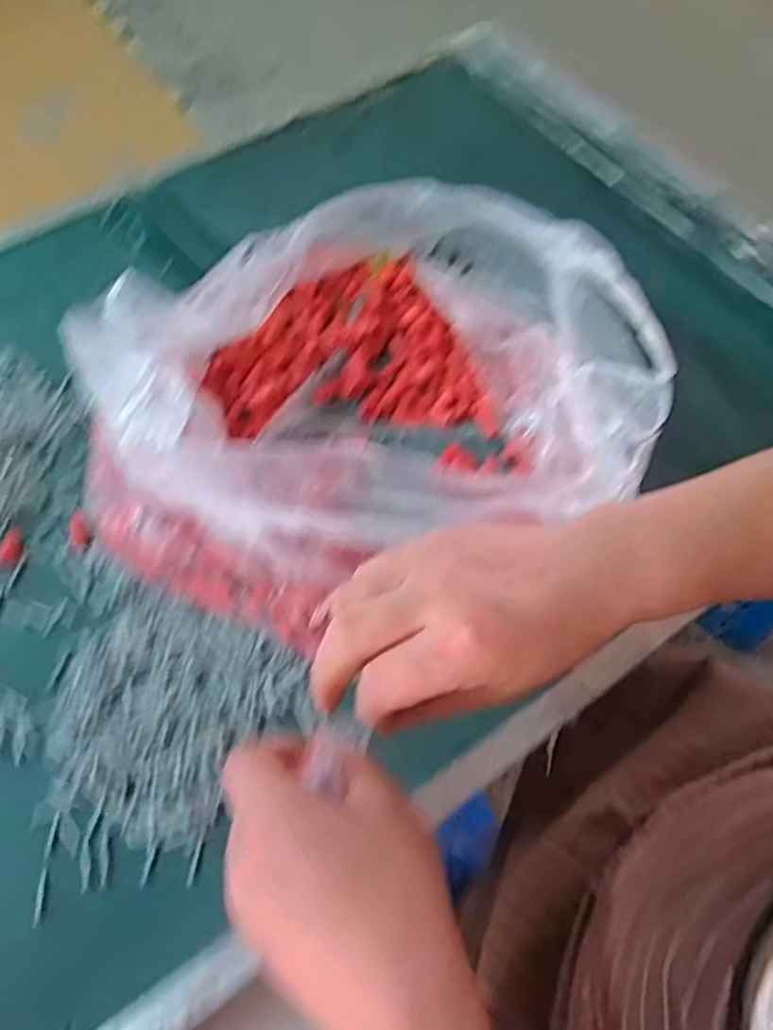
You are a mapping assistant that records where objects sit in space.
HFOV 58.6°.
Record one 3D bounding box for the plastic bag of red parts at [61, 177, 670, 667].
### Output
[{"bbox_3d":[-0.020,-0.085,0.453,0.352,0.126,0.295,-32,69,-16],"label":"plastic bag of red parts"}]

